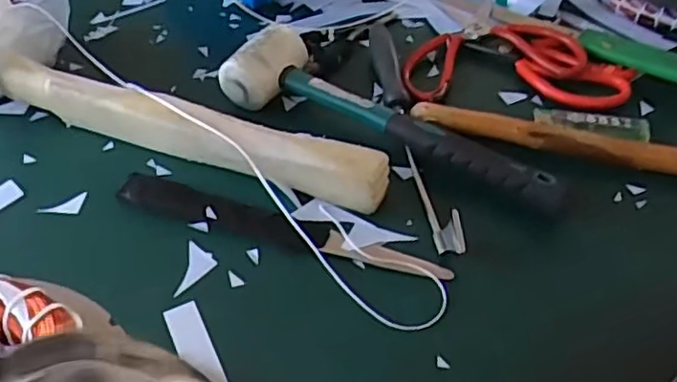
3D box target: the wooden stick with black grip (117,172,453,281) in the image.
[{"bbox_3d":[-0.043,0.024,0.443,0.239,0.010,0.025,14,48,14],"label":"wooden stick with black grip"}]

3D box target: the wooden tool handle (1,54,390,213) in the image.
[{"bbox_3d":[-0.123,-0.048,0.490,0.331,0.045,0.032,18,49,17],"label":"wooden tool handle"}]

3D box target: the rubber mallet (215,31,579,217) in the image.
[{"bbox_3d":[0.043,-0.061,0.494,0.277,0.042,0.067,22,50,20],"label":"rubber mallet"}]

